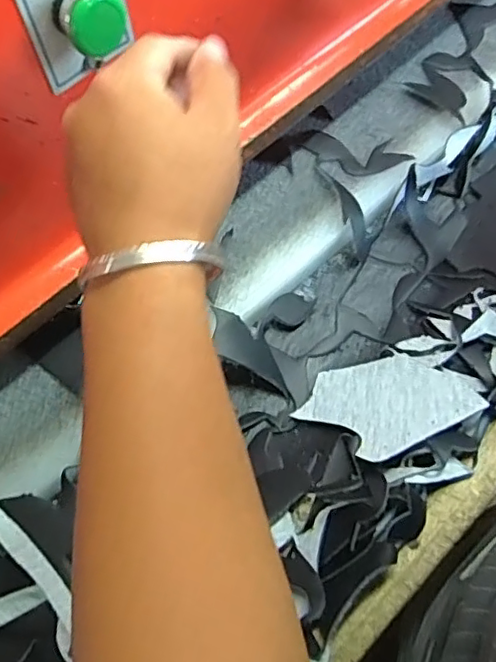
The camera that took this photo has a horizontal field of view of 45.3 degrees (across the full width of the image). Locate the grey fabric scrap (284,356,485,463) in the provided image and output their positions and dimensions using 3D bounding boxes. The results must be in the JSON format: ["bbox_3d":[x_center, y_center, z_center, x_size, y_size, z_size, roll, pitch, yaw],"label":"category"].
[{"bbox_3d":[0.109,0.058,0.471,0.095,0.007,0.121,-41,40,-21],"label":"grey fabric scrap"}]

